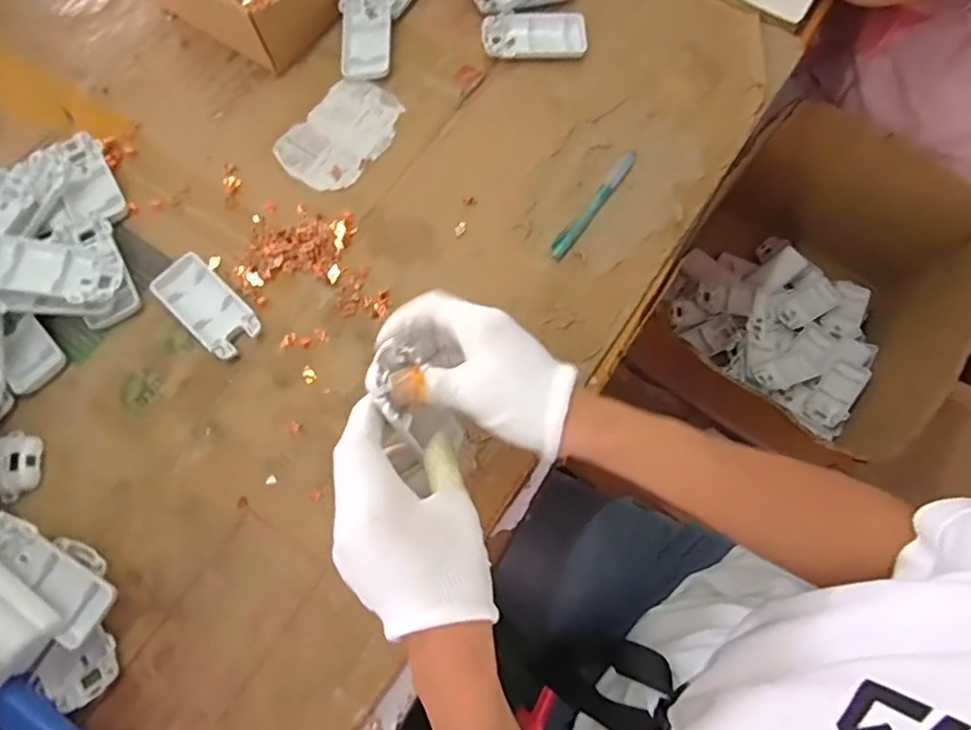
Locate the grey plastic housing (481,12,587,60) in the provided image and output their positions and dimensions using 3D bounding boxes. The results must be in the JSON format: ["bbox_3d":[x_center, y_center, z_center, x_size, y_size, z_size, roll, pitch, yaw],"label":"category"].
[{"bbox_3d":[0.046,-0.307,0.580,0.095,0.014,0.044,-2,71,1],"label":"grey plastic housing"}]

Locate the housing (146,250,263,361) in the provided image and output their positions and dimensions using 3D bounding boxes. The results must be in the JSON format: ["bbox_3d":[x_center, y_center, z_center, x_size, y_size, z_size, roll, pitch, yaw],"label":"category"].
[{"bbox_3d":[-0.226,-0.048,0.504,0.089,0.020,0.046,43,77,14],"label":"housing"}]

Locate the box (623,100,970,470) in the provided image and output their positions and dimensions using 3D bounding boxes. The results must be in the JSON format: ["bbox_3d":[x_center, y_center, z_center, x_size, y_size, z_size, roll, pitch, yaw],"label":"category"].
[{"bbox_3d":[0.394,-0.077,0.777,0.310,0.231,0.353,37,76,13],"label":"box"}]

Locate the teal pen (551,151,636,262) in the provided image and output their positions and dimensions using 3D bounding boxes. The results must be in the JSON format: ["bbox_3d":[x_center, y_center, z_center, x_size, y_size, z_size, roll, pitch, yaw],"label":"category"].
[{"bbox_3d":[0.094,-0.138,0.534,0.016,0.010,0.122,36,75,12],"label":"teal pen"}]

